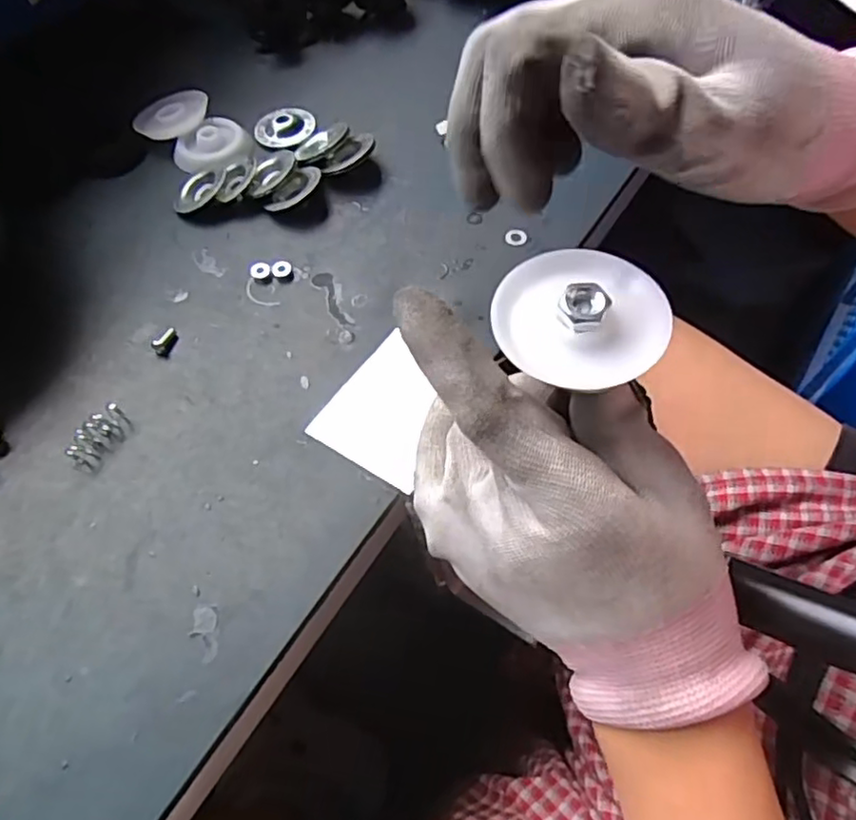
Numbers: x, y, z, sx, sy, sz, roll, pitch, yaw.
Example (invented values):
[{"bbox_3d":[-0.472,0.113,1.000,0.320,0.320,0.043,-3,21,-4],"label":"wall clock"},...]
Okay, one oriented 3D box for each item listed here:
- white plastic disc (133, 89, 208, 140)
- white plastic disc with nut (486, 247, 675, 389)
[{"bbox_3d":[-0.169,-0.195,0.425,0.047,0.008,0.047,-1,61,1],"label":"white plastic disc"},{"bbox_3d":[0.044,-0.029,0.184,0.048,0.011,0.048,-1,61,1],"label":"white plastic disc with nut"}]

